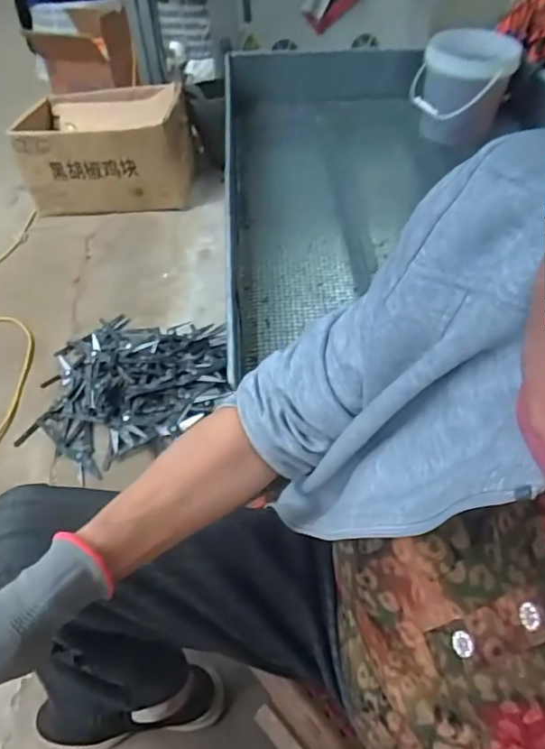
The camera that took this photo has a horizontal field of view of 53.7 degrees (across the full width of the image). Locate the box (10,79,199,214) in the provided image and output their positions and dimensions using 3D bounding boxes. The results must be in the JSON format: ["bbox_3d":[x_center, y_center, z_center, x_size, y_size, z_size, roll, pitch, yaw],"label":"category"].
[{"bbox_3d":[-0.489,-0.654,1.577,0.510,0.232,0.296,1,45,4],"label":"box"}]

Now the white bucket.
[{"bbox_3d":[0.477,-0.710,1.354,0.241,0.224,0.201,5,47,8],"label":"white bucket"}]

